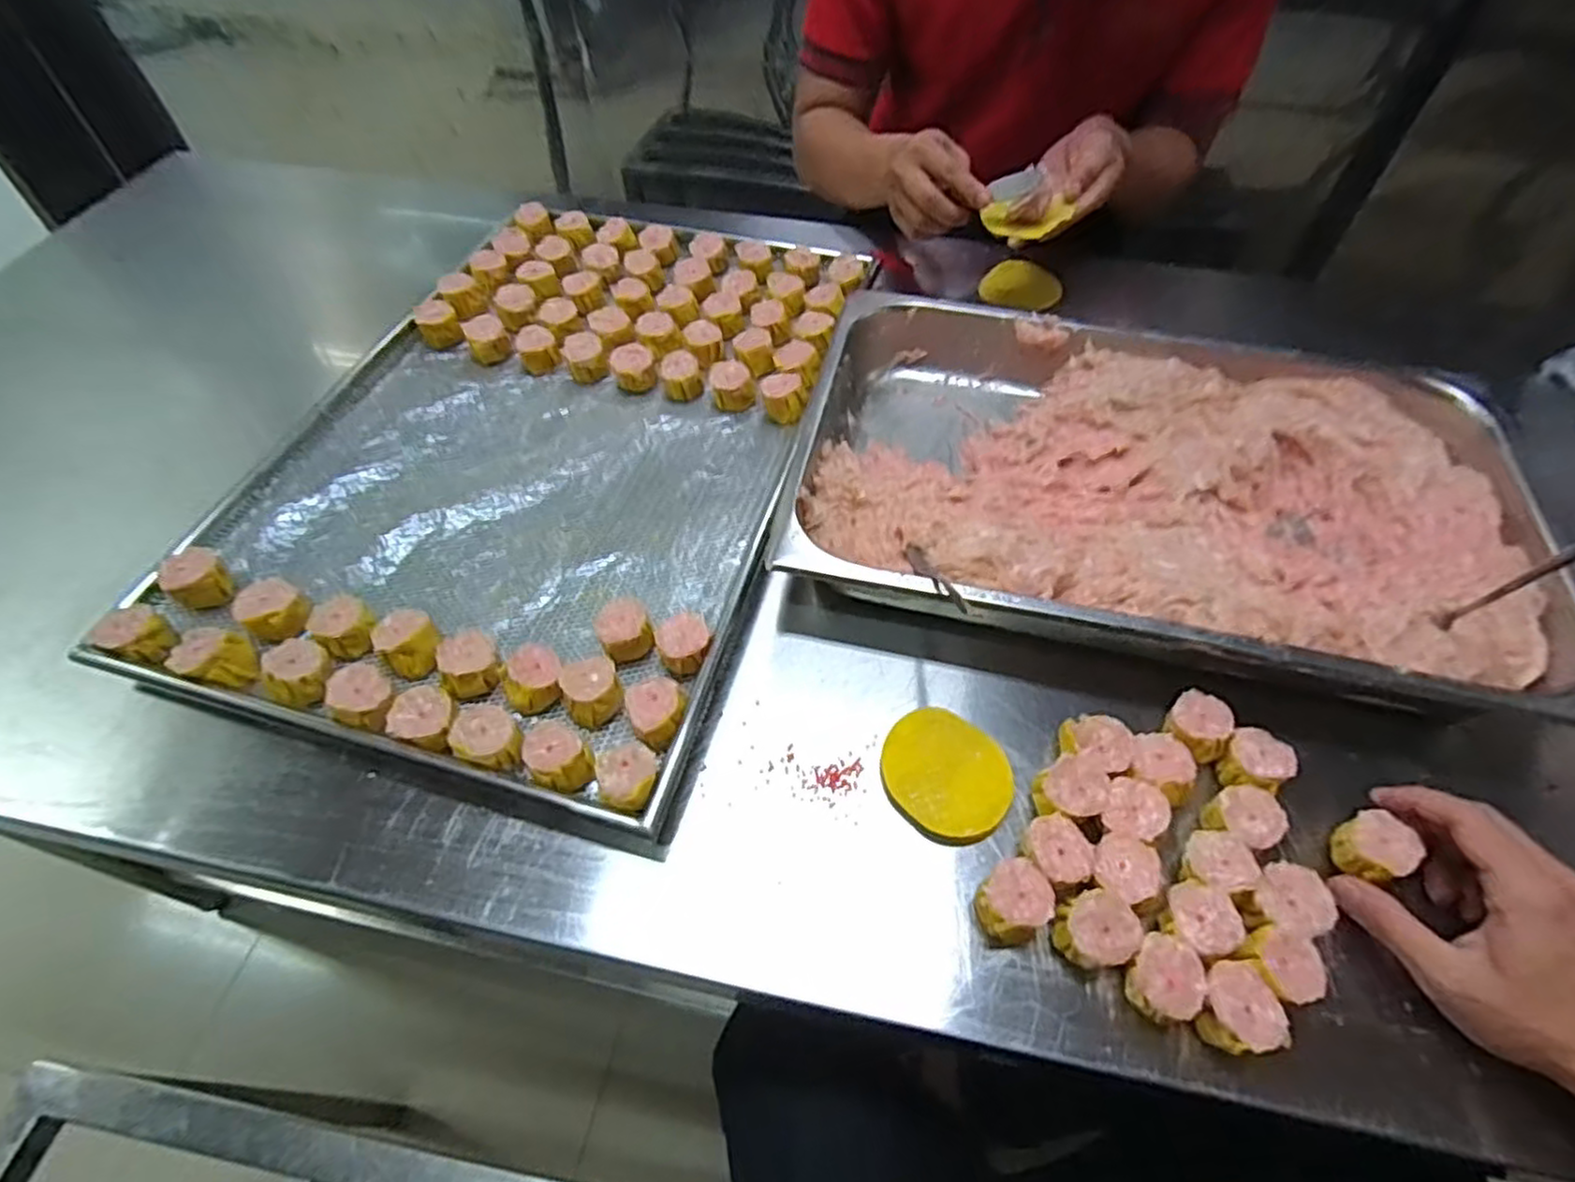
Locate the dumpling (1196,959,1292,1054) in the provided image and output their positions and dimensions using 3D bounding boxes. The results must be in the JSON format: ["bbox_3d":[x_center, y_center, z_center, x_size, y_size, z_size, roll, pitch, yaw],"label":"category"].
[{"bbox_3d":[0.228,0.215,0.381,0.035,0.034,0.039,-4,55,-5],"label":"dumpling"}]

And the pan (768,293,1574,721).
[{"bbox_3d":[0.275,-0.076,0.571,0.512,0.071,0.318,12,55,7],"label":"pan"}]

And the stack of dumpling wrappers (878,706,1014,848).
[{"bbox_3d":[0.099,0.115,0.466,0.081,0.018,0.079,29,59,18],"label":"stack of dumpling wrappers"}]

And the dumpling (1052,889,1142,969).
[{"bbox_3d":[0.165,0.187,0.403,0.040,0.034,0.035,-18,57,-14],"label":"dumpling"}]

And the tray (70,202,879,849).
[{"bbox_3d":[-0.192,-0.134,0.626,0.403,0.038,0.592,14,55,8],"label":"tray"}]

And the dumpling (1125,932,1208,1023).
[{"bbox_3d":[0.195,0.207,0.390,0.035,0.035,0.038,1,54,-1],"label":"dumpling"}]

